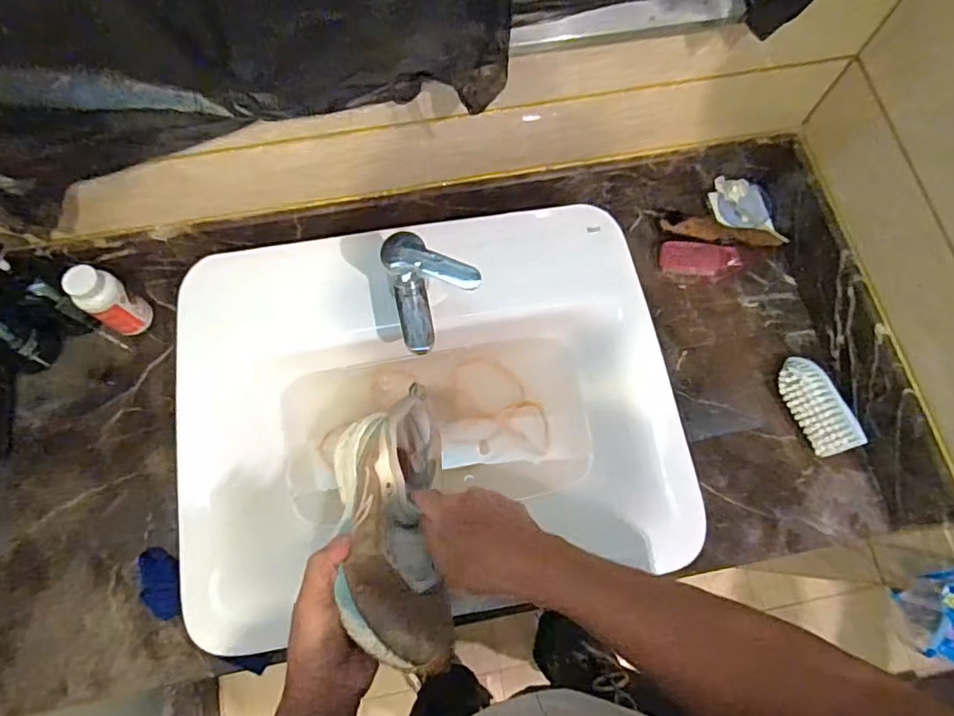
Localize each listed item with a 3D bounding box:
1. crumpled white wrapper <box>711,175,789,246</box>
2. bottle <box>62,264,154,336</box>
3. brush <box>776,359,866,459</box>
[{"bbox_3d":[0.396,-0.211,0.835,0.071,0.032,0.117,-19,73,-6],"label":"crumpled white wrapper"},{"bbox_3d":[-0.476,-0.071,0.745,0.053,0.119,0.052,0,72,0],"label":"bottle"},{"bbox_3d":[0.443,0.060,0.745,0.062,0.057,0.131,-21,73,-6],"label":"brush"}]

